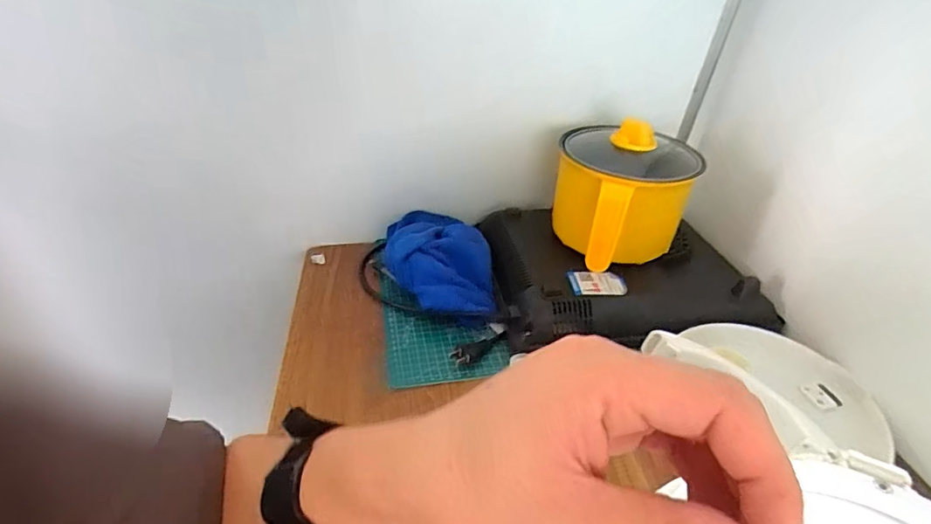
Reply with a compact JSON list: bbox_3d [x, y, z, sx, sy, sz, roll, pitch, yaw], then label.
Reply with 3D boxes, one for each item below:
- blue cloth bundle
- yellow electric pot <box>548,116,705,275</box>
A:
[{"bbox_3d":[-0.040,-0.004,0.658,0.129,0.072,0.192,-4,36,-10],"label":"blue cloth bundle"},{"bbox_3d":[0.189,-0.088,0.601,0.156,0.130,0.178,7,35,6],"label":"yellow electric pot"}]

